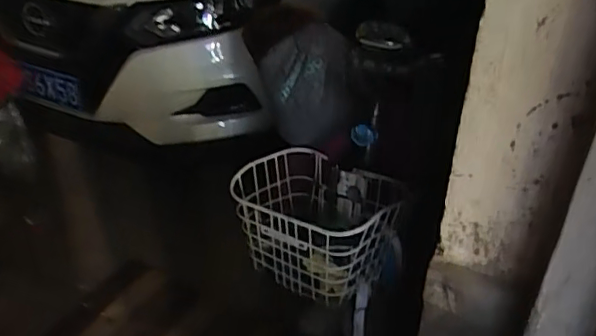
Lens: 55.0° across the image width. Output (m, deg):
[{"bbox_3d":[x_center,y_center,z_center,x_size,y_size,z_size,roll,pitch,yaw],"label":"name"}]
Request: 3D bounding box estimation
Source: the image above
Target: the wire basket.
[{"bbox_3d":[0.039,0.123,1.257,0.332,0.198,0.247,18,31,24],"label":"wire basket"}]

